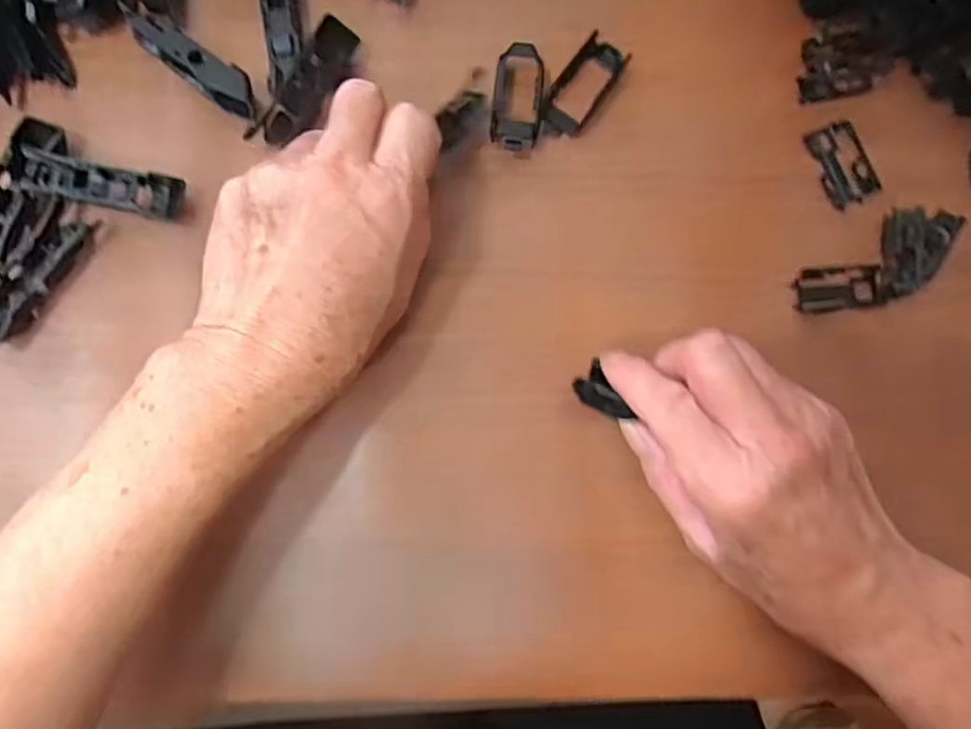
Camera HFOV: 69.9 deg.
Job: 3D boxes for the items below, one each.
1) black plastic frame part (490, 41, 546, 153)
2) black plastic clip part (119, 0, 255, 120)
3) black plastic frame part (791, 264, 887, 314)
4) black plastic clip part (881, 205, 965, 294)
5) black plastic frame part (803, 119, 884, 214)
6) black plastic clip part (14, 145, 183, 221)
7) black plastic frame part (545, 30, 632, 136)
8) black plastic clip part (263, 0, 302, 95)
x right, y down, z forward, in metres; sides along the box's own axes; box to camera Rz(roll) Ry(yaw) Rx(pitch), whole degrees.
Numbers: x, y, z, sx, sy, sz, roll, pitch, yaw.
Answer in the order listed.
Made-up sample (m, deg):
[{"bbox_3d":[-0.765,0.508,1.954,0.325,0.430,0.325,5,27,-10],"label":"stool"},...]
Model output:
[{"bbox_3d":[0.015,-0.124,0.321,0.023,0.011,0.049,4,83,-2],"label":"black plastic frame part"},{"bbox_3d":[-0.130,-0.134,0.307,0.065,0.009,0.018,34,82,-7],"label":"black plastic clip part"},{"bbox_3d":[0.163,-0.035,0.319,0.040,0.008,0.019,-7,83,-4],"label":"black plastic frame part"},{"bbox_3d":[0.196,-0.051,0.316,0.029,0.020,0.037,-3,83,-3],"label":"black plastic clip part"},{"bbox_3d":[0.168,-0.095,0.327,0.021,0.009,0.039,-20,84,-5],"label":"black plastic frame part"},{"bbox_3d":[-0.166,-0.078,0.303,0.069,0.013,0.018,11,82,-2],"label":"black plastic clip part"},{"bbox_3d":[0.047,-0.132,0.325,0.022,0.006,0.046,35,83,2],"label":"black plastic frame part"},{"bbox_3d":[-0.093,-0.154,0.316,0.015,0.014,0.057,-5,83,-4],"label":"black plastic clip part"}]

